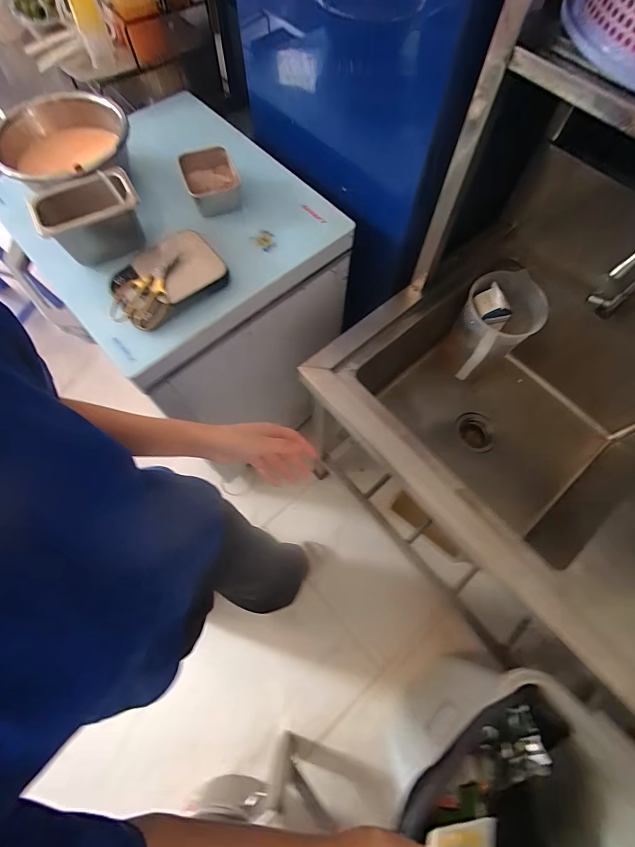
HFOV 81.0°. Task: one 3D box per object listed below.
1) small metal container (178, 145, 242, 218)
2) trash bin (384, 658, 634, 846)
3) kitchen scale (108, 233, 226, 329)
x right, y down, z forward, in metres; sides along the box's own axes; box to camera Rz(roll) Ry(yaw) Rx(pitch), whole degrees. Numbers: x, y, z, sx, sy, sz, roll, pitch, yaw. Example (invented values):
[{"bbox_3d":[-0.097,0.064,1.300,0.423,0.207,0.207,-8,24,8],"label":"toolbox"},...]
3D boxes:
[{"bbox_3d":[-0.219,-0.507,0.773,0.111,0.057,0.156,-18,69,-8],"label":"small metal container"},{"bbox_3d":[0.392,0.807,0.842,0.509,0.532,0.438,42,73,15],"label":"trash bin"},{"bbox_3d":[-0.272,-0.265,0.677,0.192,0.035,0.133,-38,73,-15],"label":"kitchen scale"}]

